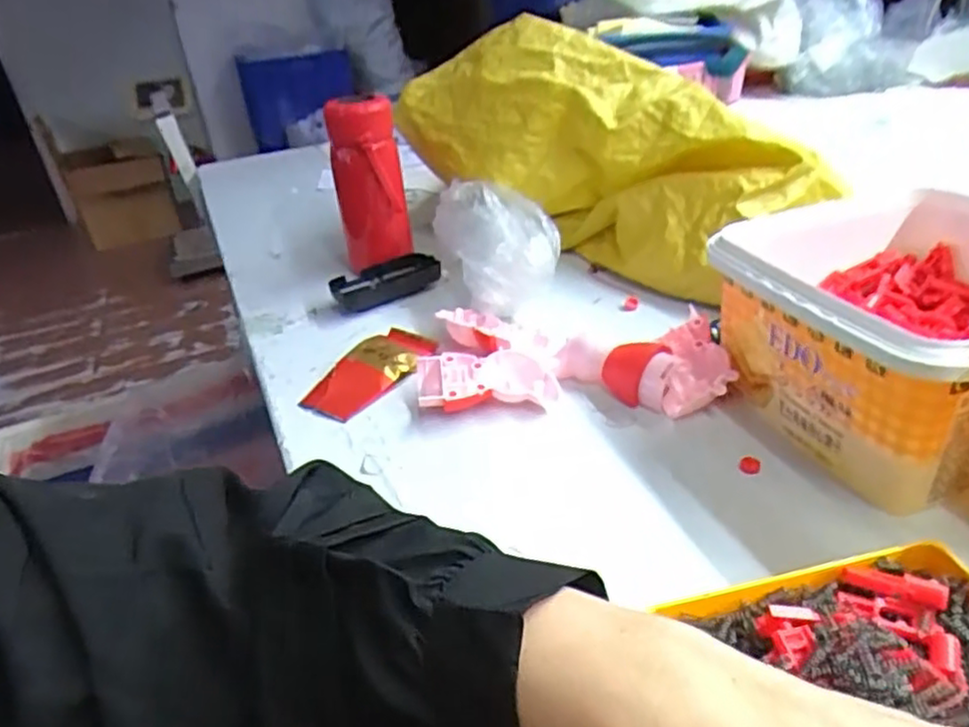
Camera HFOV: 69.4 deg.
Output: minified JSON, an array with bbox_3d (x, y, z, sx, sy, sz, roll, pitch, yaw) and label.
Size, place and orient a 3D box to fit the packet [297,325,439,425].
[{"bbox_3d":[-0.093,0.005,0.578,0.059,0.019,0.117,16,36,32],"label":"packet"}]

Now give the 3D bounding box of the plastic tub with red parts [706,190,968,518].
[{"bbox_3d":[0.285,-0.018,0.455,0.217,0.116,0.203,-13,31,-12],"label":"plastic tub with red parts"}]

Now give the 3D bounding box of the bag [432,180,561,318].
[{"bbox_3d":[0.013,-0.122,0.676,0.087,0.085,0.168,-13,31,-12],"label":"bag"}]

